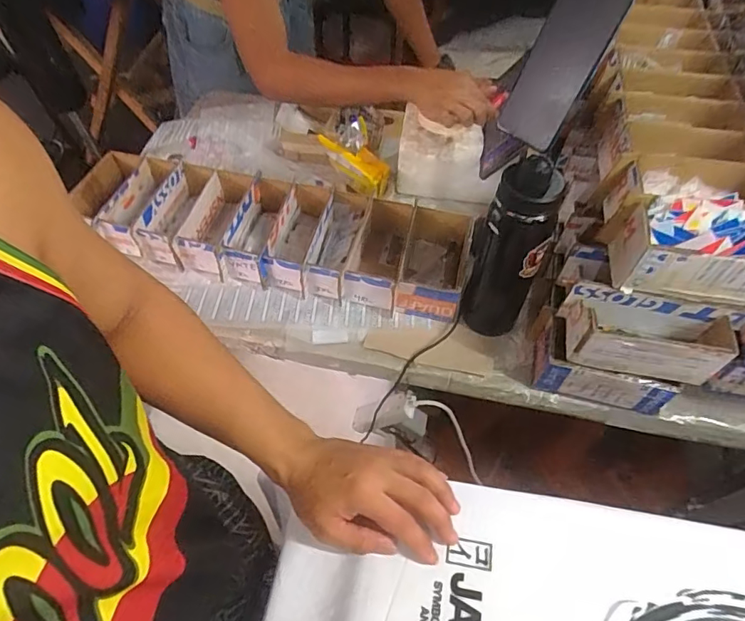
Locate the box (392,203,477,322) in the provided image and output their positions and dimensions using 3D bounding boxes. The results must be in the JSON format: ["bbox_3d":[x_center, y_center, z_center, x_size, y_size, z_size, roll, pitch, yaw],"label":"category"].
[{"bbox_3d":[0.092,-0.070,0.727,0.095,0.072,0.168,9,56,6],"label":"box"}]

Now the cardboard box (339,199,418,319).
[{"bbox_3d":[0.011,-0.087,0.735,0.087,0.072,0.180,11,56,7],"label":"cardboard box"}]

